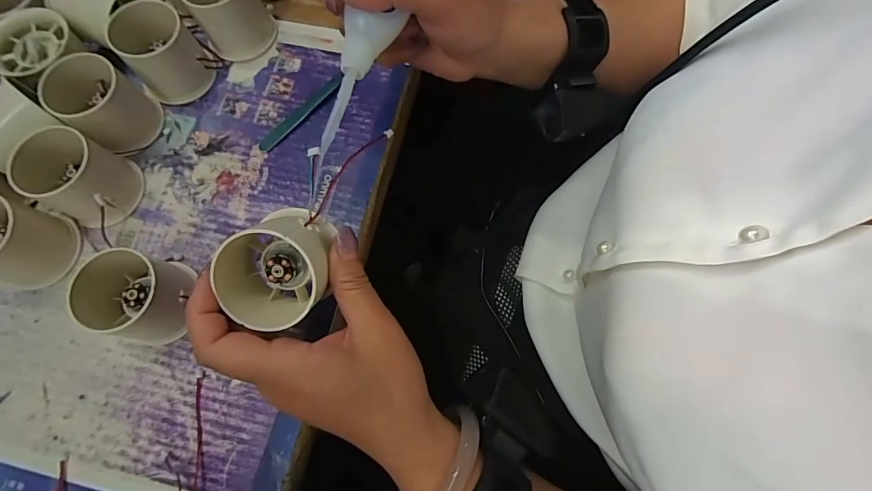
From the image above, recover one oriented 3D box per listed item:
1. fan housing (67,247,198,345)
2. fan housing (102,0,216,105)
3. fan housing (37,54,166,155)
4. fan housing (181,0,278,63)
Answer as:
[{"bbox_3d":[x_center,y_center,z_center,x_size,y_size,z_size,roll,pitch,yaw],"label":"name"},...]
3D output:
[{"bbox_3d":[-0.192,0.033,0.275,0.059,0.039,0.057,7,74,2],"label":"fan housing"},{"bbox_3d":[-0.209,-0.147,0.322,0.054,0.048,0.056,-34,76,-9],"label":"fan housing"},{"bbox_3d":[-0.244,-0.104,0.309,0.062,0.047,0.050,32,76,9],"label":"fan housing"},{"bbox_3d":[-0.163,-0.185,0.333,0.054,0.049,0.053,-29,76,-8],"label":"fan housing"}]

